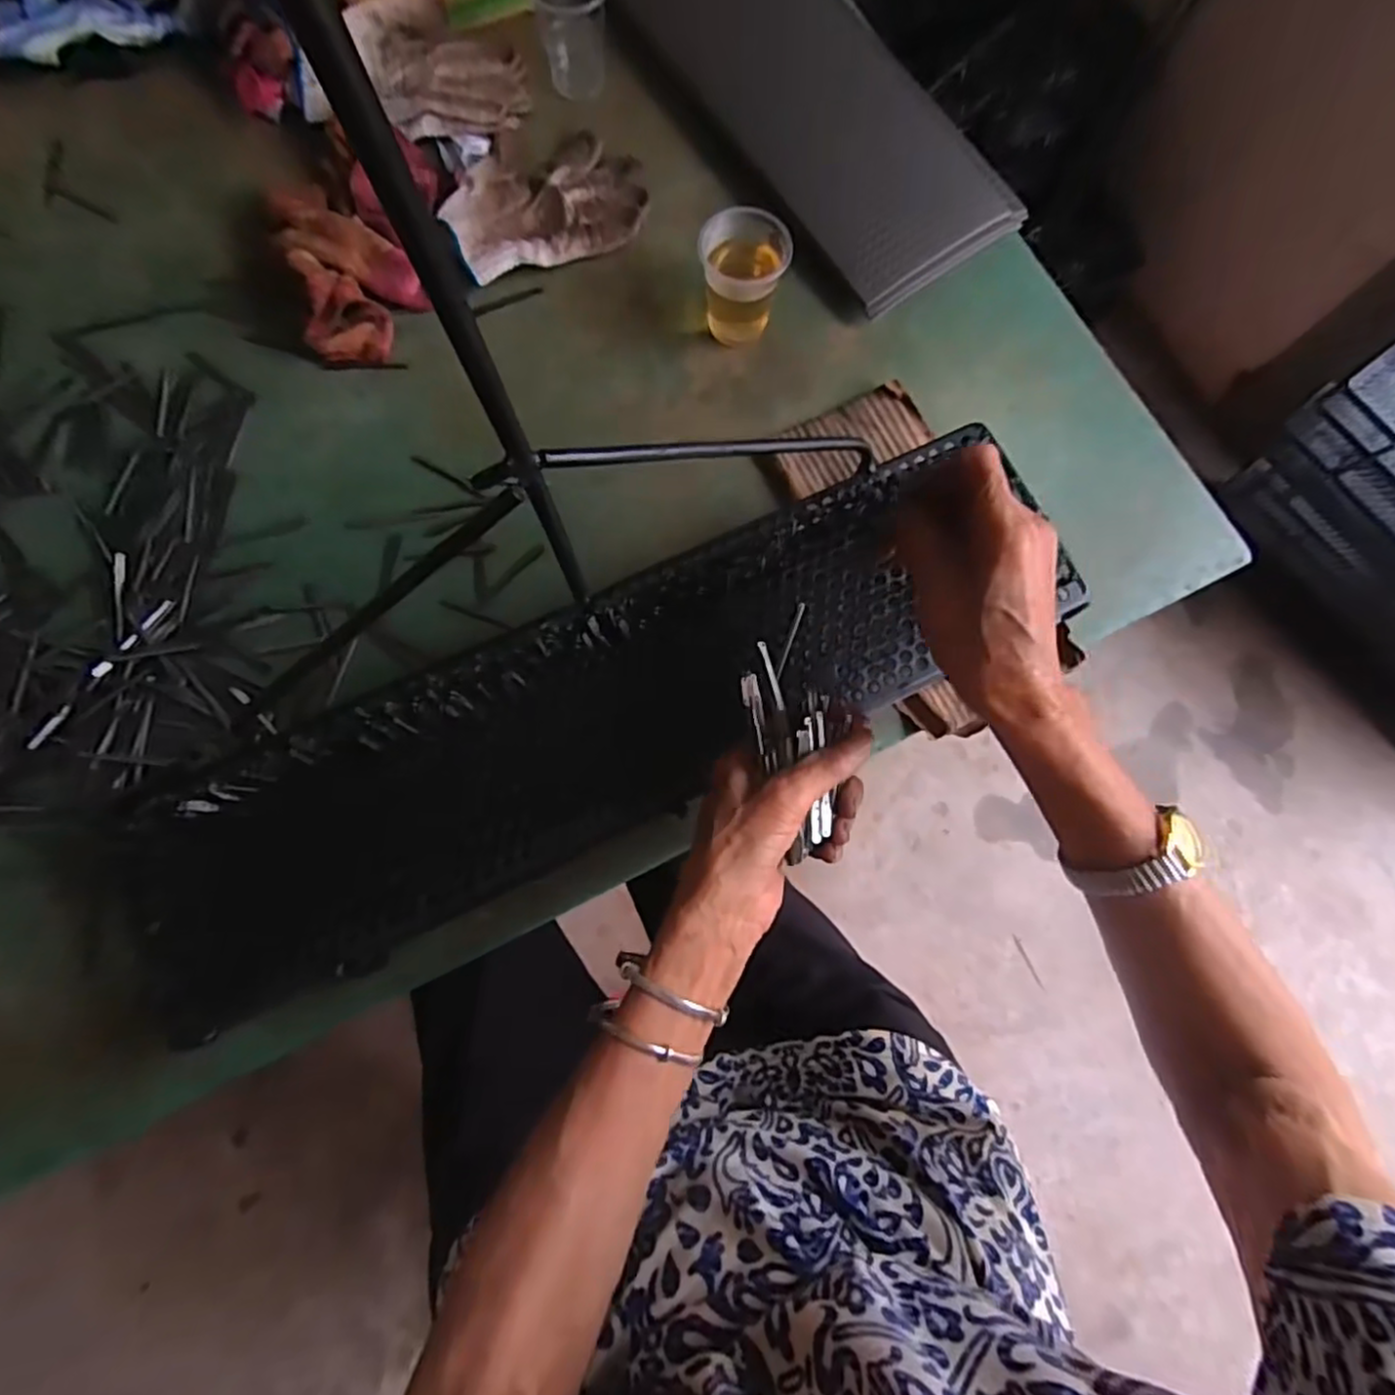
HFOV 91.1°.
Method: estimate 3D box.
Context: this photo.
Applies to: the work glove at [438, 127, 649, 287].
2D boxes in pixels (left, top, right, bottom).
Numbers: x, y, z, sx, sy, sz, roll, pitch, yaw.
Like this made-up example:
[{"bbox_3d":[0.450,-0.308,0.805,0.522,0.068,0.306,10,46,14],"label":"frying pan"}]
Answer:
[{"bbox_3d":[-0.128,-0.415,0.566,0.165,0.027,0.117,-24,79,-7],"label":"work glove"}]

